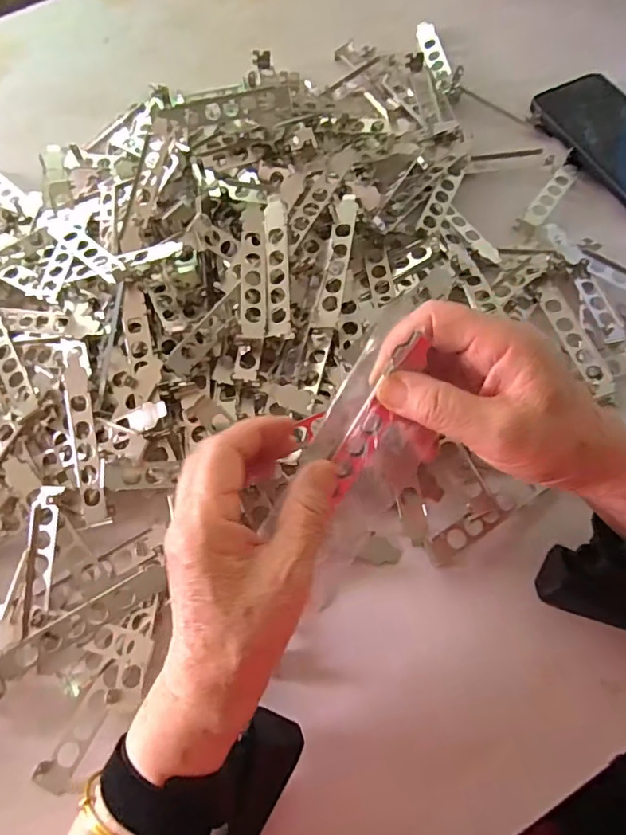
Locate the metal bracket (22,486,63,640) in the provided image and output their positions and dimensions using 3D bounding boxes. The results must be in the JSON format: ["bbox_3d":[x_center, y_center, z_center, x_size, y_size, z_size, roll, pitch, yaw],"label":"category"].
[{"bbox_3d":[-0.184,0.095,0.354,0.020,0.010,0.096,4,84,4],"label":"metal bracket"}]

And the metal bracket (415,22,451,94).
[{"bbox_3d":[0.125,-0.368,0.539,0.022,0.009,0.112,-14,68,15],"label":"metal bracket"}]

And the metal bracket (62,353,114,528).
[{"bbox_3d":[-0.160,0.015,0.365,0.021,0.012,0.121,-12,82,-2],"label":"metal bracket"}]

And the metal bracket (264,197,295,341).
[{"bbox_3d":[-0.027,-0.118,0.406,0.019,0.008,0.122,-7,75,15],"label":"metal bracket"}]

